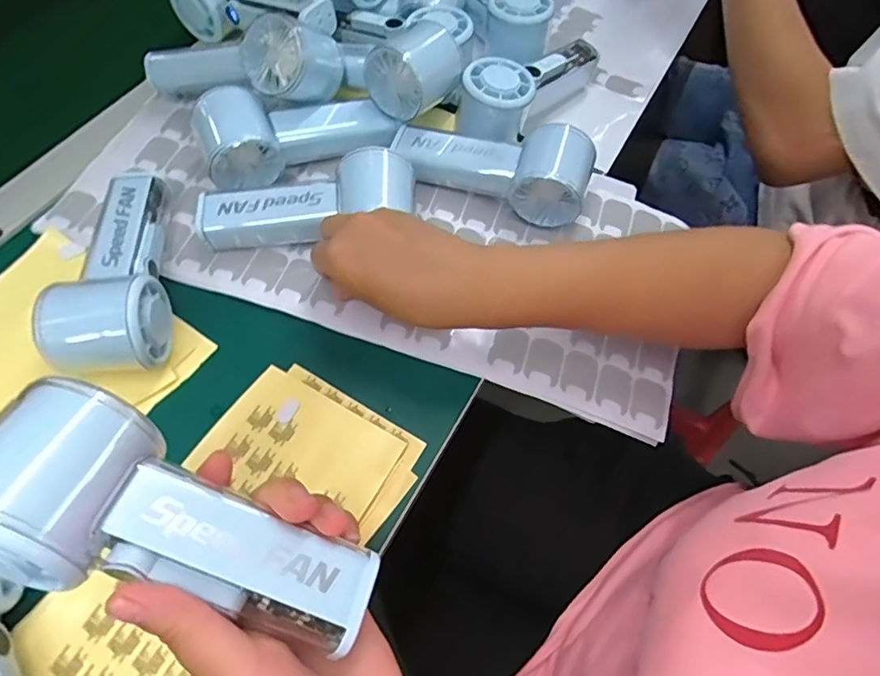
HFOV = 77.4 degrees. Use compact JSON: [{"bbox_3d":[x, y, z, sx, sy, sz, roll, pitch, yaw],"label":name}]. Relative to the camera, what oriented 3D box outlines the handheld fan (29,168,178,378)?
[{"bbox_3d":[-0.215,-0.051,0.362,0.067,0.057,0.162,-8,64,-8],"label":"handheld fan"}]

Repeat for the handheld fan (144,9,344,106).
[{"bbox_3d":[-0.153,-0.216,0.432,0.140,0.068,0.062,6,62,16],"label":"handheld fan"}]

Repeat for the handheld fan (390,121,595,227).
[{"bbox_3d":[0.039,-0.136,0.425,0.147,0.063,0.049,18,63,5],"label":"handheld fan"}]

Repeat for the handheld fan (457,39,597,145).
[{"bbox_3d":[0.078,-0.222,0.474,0.057,0.061,0.146,34,66,13],"label":"handheld fan"}]

